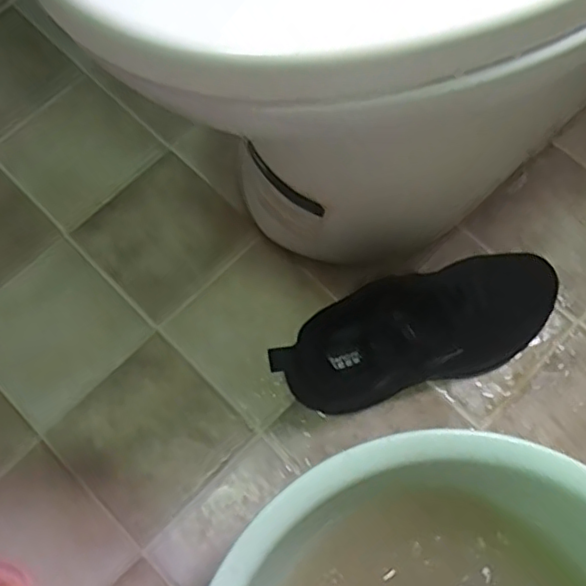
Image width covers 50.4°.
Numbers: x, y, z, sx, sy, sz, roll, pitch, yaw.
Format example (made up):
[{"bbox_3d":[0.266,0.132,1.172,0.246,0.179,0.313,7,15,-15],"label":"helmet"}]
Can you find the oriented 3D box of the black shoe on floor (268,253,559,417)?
[{"bbox_3d":[0.123,0.036,0.591,0.277,0.092,0.099,-22,72,-6],"label":"black shoe on floor"}]

